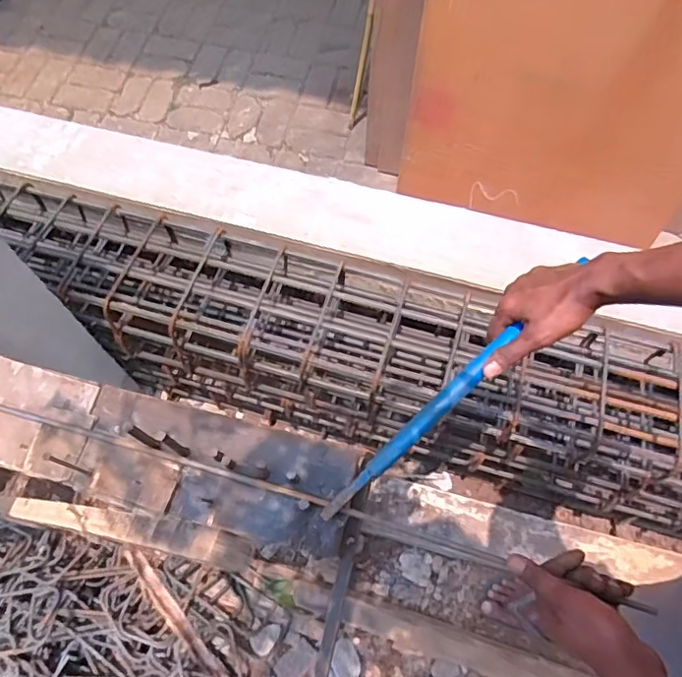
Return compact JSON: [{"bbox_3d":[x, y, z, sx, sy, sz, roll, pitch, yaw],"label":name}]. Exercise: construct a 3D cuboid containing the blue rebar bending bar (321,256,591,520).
[{"bbox_3d":[0.087,0.094,0.607,0.276,0.017,0.021,-42,70,-9],"label":"blue rebar bending bar"}]

